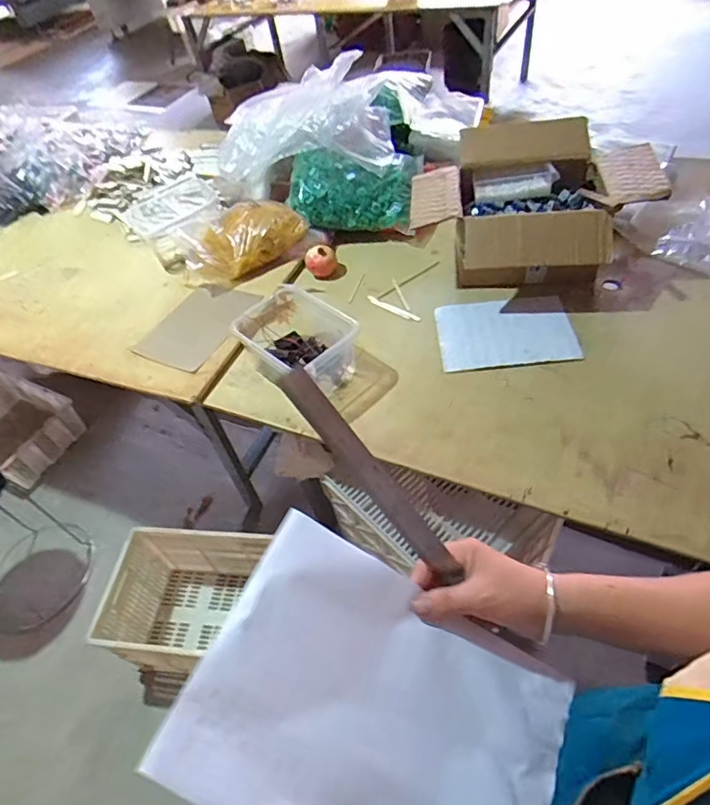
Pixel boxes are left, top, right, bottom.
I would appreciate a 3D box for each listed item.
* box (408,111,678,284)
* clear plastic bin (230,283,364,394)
[{"bbox_3d":[0.393,-0.450,1.218,0.498,0.230,0.368,-3,50,8],"label":"box"},{"bbox_3d":[-0.123,-0.128,1.117,0.195,0.118,0.259,-40,54,-22],"label":"clear plastic bin"}]

